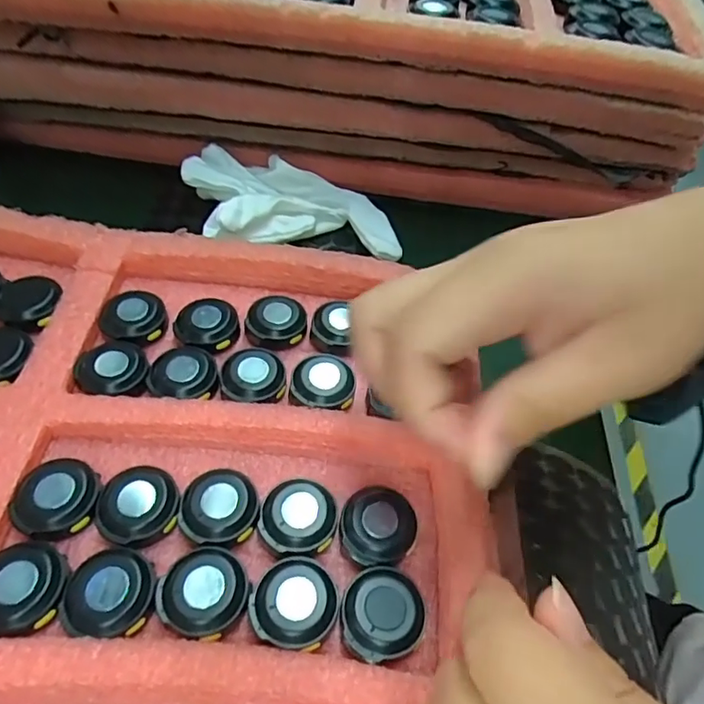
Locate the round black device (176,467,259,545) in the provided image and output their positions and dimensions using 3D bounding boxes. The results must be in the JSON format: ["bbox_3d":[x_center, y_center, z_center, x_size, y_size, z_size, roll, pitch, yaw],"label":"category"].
[{"bbox_3d":[-0.051,0.061,0.211,0.028,0.012,0.029,3,51,-4],"label":"round black device"}]

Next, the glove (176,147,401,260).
[{"bbox_3d":[-0.037,-0.093,0.338,0.131,0.024,0.071,4,51,-3],"label":"glove"}]

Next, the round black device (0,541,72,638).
[{"bbox_3d":[-0.114,0.082,0.187,0.029,0.011,0.029,17,51,8],"label":"round black device"}]

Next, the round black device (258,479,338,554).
[{"bbox_3d":[-0.021,0.065,0.211,0.029,0.012,0.028,3,51,-4],"label":"round black device"}]

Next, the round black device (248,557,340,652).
[{"bbox_3d":[-0.020,0.089,0.192,0.030,0.011,0.029,3,51,-4],"label":"round black device"}]

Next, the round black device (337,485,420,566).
[{"bbox_3d":[0.010,0.069,0.213,0.028,0.013,0.028,3,51,-4],"label":"round black device"}]

